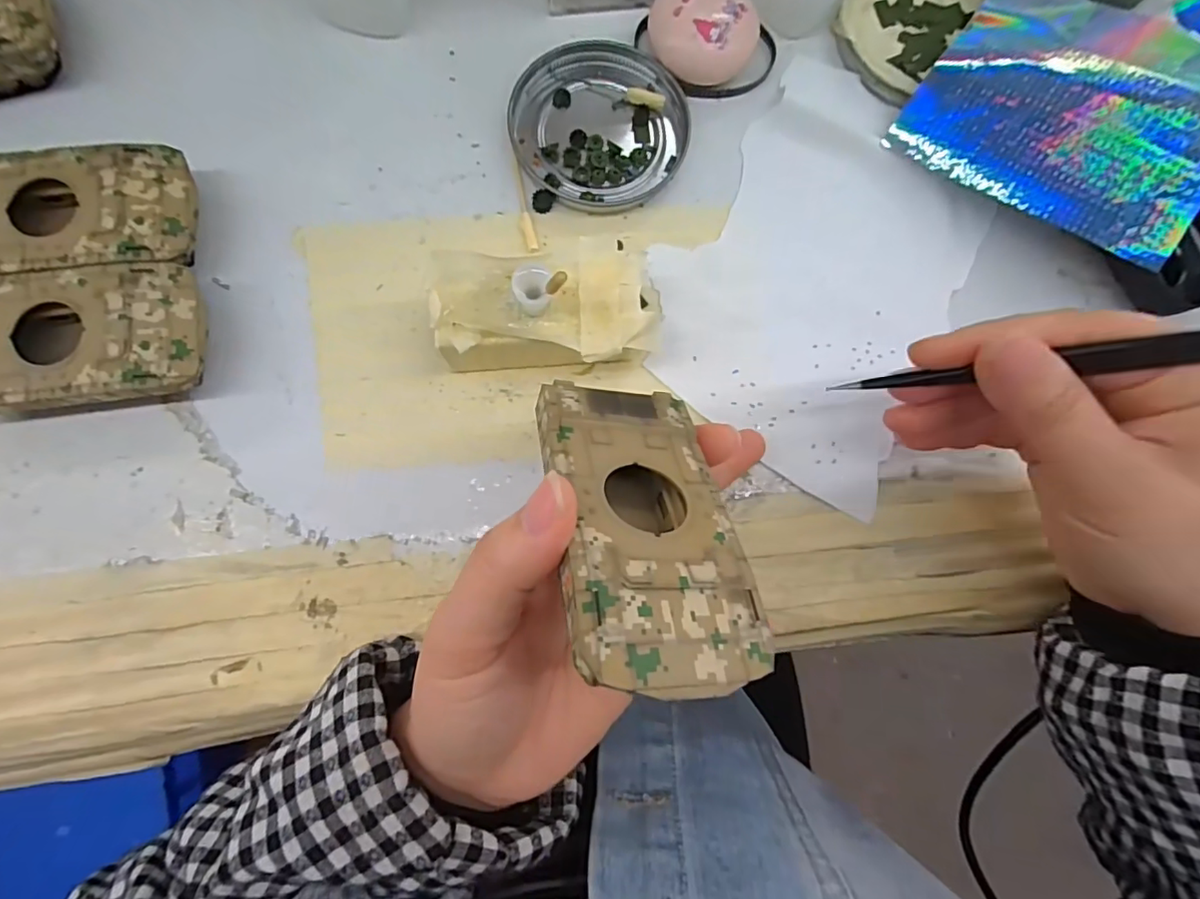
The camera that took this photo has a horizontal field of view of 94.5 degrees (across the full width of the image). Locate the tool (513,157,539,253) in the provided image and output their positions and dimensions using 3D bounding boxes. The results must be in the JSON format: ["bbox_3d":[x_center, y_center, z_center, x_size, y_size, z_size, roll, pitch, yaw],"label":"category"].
[{"bbox_3d":[-0.034,-0.109,0.245,0.006,0.004,0.046,-13,82,-5],"label":"tool"}]

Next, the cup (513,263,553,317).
[{"bbox_3d":[-0.024,-0.056,0.198,0.012,0.018,0.012,0,81,-3],"label":"cup"}]

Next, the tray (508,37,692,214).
[{"bbox_3d":[0.000,-0.147,0.250,0.075,0.010,0.080,0,81,-3],"label":"tray"}]

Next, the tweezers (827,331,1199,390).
[{"bbox_3d":[0.144,-0.027,0.168,0.130,0.011,0.007,-5,80,27],"label":"tweezers"}]

